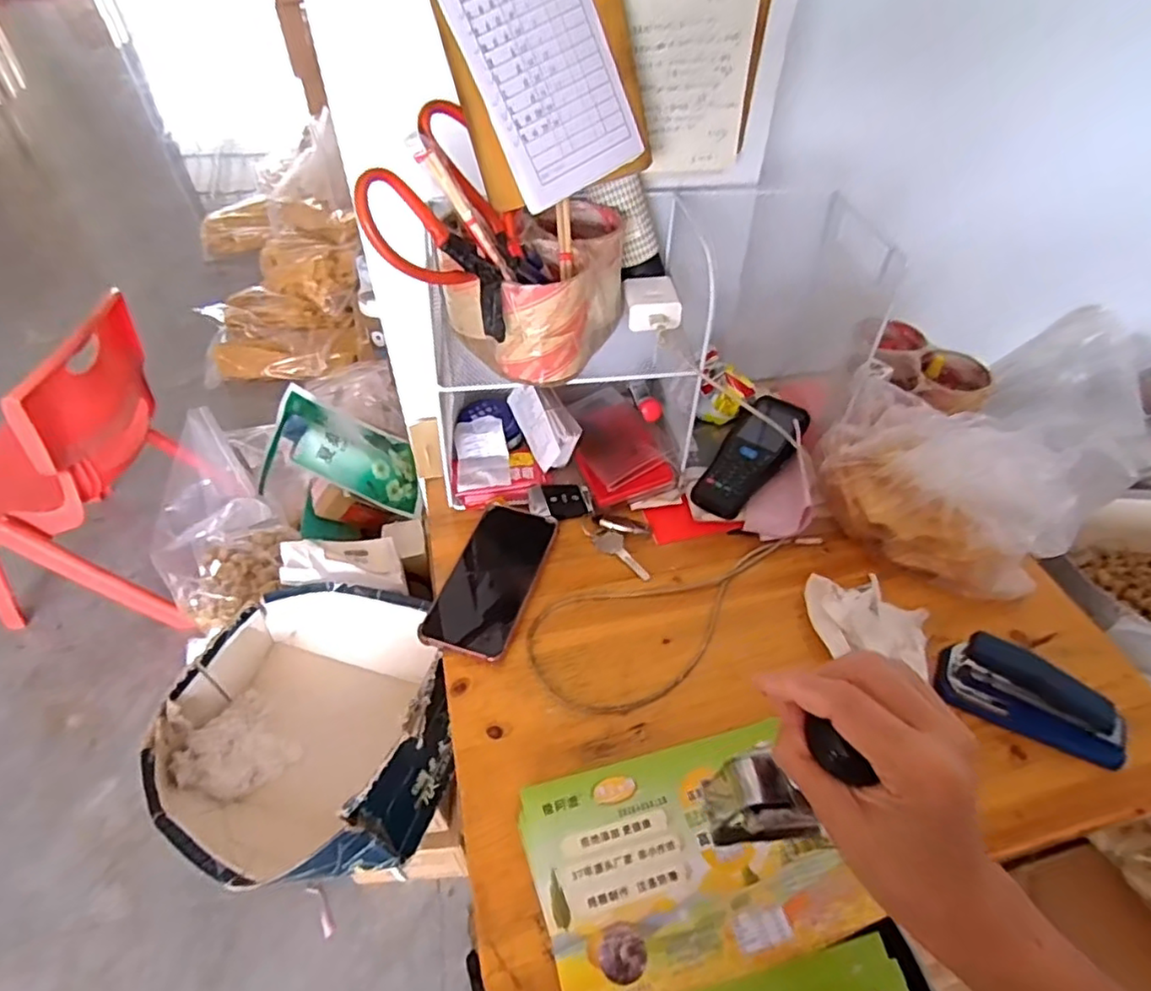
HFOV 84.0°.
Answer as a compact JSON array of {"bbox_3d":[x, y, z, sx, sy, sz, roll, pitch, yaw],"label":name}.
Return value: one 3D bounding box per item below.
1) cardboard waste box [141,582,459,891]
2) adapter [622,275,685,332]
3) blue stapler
[{"bbox_3d":[-0.301,0.260,0.734,0.289,0.137,0.332,2,47,0],"label":"cardboard waste box"},{"bbox_3d":[0.075,-0.188,0.626,0.050,0.024,0.068,-2,47,-3],"label":"adapter"},{"bbox_3d":[0.366,0.162,0.506,0.134,0.047,0.042,25,51,21],"label":"blue stapler"}]

